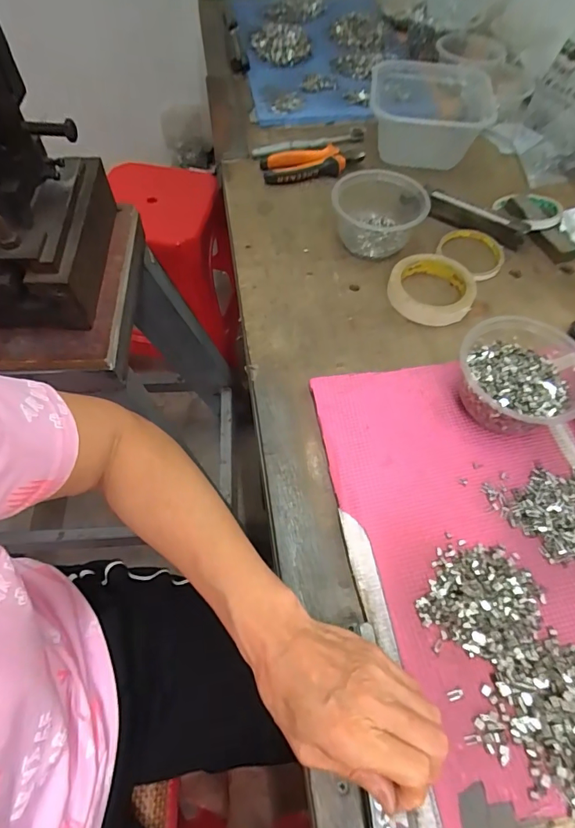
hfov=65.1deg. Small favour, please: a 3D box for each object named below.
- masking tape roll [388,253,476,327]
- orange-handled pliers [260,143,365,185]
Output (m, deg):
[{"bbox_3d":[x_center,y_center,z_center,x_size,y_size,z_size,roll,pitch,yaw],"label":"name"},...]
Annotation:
[{"bbox_3d":[0.169,-0.151,0.531,0.098,0.023,0.097,-1,60,1],"label":"masking tape roll"},{"bbox_3d":[0.038,-0.367,0.654,0.150,0.023,0.058,-13,60,-5],"label":"orange-handled pliers"}]

